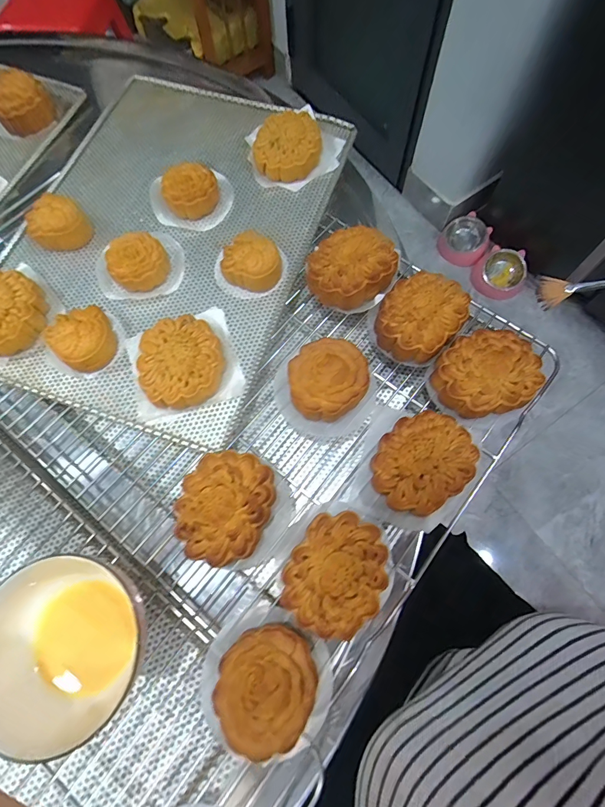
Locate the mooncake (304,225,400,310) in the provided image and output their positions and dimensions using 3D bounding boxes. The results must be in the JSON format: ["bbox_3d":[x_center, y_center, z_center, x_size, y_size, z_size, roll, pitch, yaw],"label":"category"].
[{"bbox_3d":[0.050,-0.135,0.385,0.086,0.036,0.074,-37,73,-11],"label":"mooncake"}]

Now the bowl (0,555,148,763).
[{"bbox_3d":[-0.181,0.178,0.287,0.120,0.040,0.109,18,71,8],"label":"bowl"}]

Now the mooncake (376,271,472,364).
[{"bbox_3d":[0.111,-0.082,0.367,0.070,0.034,0.078,40,76,14],"label":"mooncake"}]

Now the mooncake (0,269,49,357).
[{"bbox_3d":[-0.297,-0.092,0.384,0.070,0.024,0.086,-11,70,-3],"label":"mooncake"}]

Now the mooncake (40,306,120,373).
[{"bbox_3d":[-0.211,-0.061,0.375,0.054,0.033,0.057,0,70,1],"label":"mooncake"}]

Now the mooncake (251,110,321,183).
[{"bbox_3d":[-0.018,-0.299,0.450,0.077,0.028,0.079,0,70,1],"label":"mooncake"}]

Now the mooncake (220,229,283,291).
[{"bbox_3d":[-0.049,-0.144,0.402,0.062,0.038,0.051,31,74,12],"label":"mooncake"}]

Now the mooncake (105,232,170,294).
[{"bbox_3d":[-0.172,-0.147,0.407,0.059,0.031,0.054,0,70,1],"label":"mooncake"}]

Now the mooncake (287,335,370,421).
[{"bbox_3d":[0.024,-0.019,0.351,0.069,0.033,0.072,0,70,1],"label":"mooncake"}]

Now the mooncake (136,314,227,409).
[{"bbox_3d":[-0.115,-0.040,0.367,0.077,0.031,0.084,0,70,1],"label":"mooncake"}]

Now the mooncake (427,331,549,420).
[{"bbox_3d":[0.162,-0.026,0.344,0.081,0.034,0.070,-13,70,-4],"label":"mooncake"}]

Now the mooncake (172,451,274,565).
[{"bbox_3d":[-0.062,0.085,0.318,0.073,0.038,0.087,12,71,5],"label":"mooncake"}]

